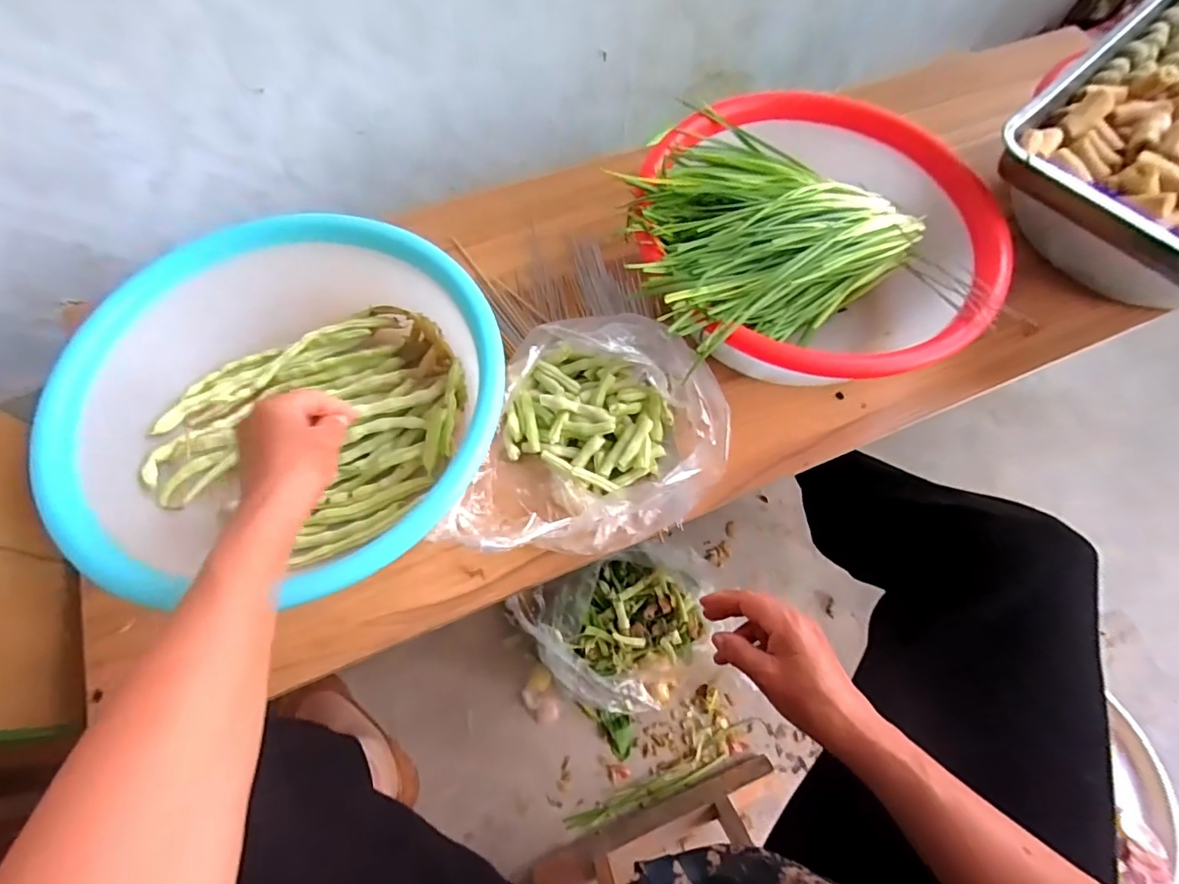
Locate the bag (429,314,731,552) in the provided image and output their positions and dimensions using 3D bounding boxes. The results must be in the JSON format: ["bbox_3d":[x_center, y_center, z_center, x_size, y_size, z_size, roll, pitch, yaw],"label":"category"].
[{"bbox_3d":[0.009,0.007,0.503,0.215,0.093,0.243,16,66,5],"label":"bag"}]

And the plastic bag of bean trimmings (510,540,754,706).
[{"bbox_3d":[0.060,0.251,0.714,0.261,0.114,0.192,-20,68,-11],"label":"plastic bag of bean trimmings"}]

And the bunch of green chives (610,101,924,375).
[{"bbox_3d":[0.155,-0.220,0.558,0.304,0.080,0.247,-35,71,-16],"label":"bunch of green chives"}]

